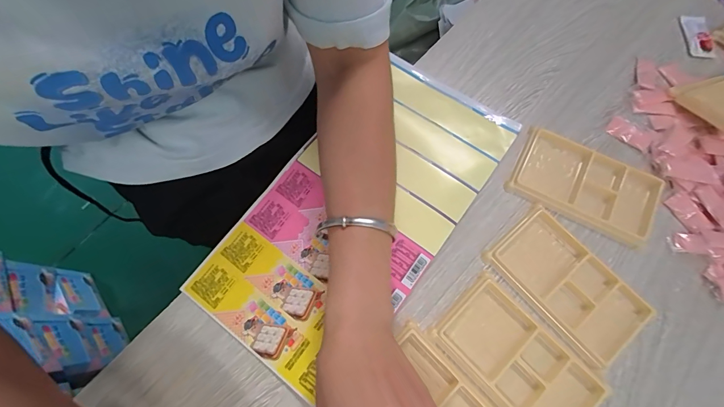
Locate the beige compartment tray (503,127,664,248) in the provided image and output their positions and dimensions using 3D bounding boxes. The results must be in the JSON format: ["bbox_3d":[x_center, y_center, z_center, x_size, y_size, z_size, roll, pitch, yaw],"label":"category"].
[{"bbox_3d":[0.219,-0.019,0.348,0.133,0.011,0.075,26,74,9],"label":"beige compartment tray"}]

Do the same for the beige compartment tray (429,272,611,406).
[{"bbox_3d":[0.135,0.138,0.306,0.078,0.011,0.139,-42,76,-12],"label":"beige compartment tray"}]

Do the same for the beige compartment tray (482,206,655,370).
[{"bbox_3d":[0.188,0.075,0.325,0.076,0.010,0.136,-39,75,-11],"label":"beige compartment tray"}]

